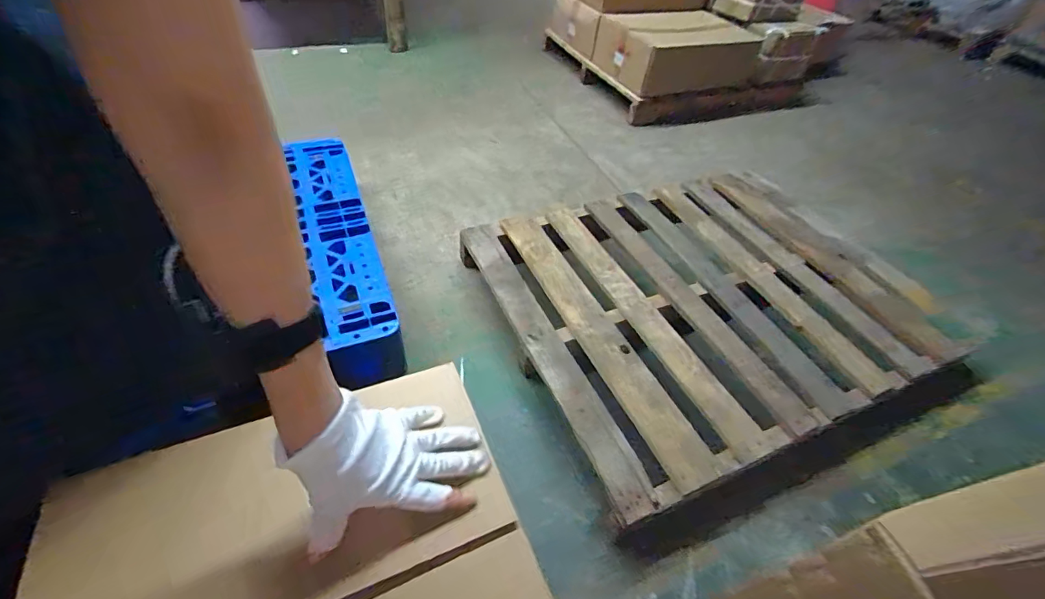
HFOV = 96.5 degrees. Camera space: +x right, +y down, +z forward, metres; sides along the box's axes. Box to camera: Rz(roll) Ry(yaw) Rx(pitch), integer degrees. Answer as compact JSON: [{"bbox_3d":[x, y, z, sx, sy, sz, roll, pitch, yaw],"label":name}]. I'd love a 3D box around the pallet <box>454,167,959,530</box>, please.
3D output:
[{"bbox_3d":[0.445,-0.023,1.170,0.990,0.098,0.814,-17,51,-18],"label":"pallet"}]

